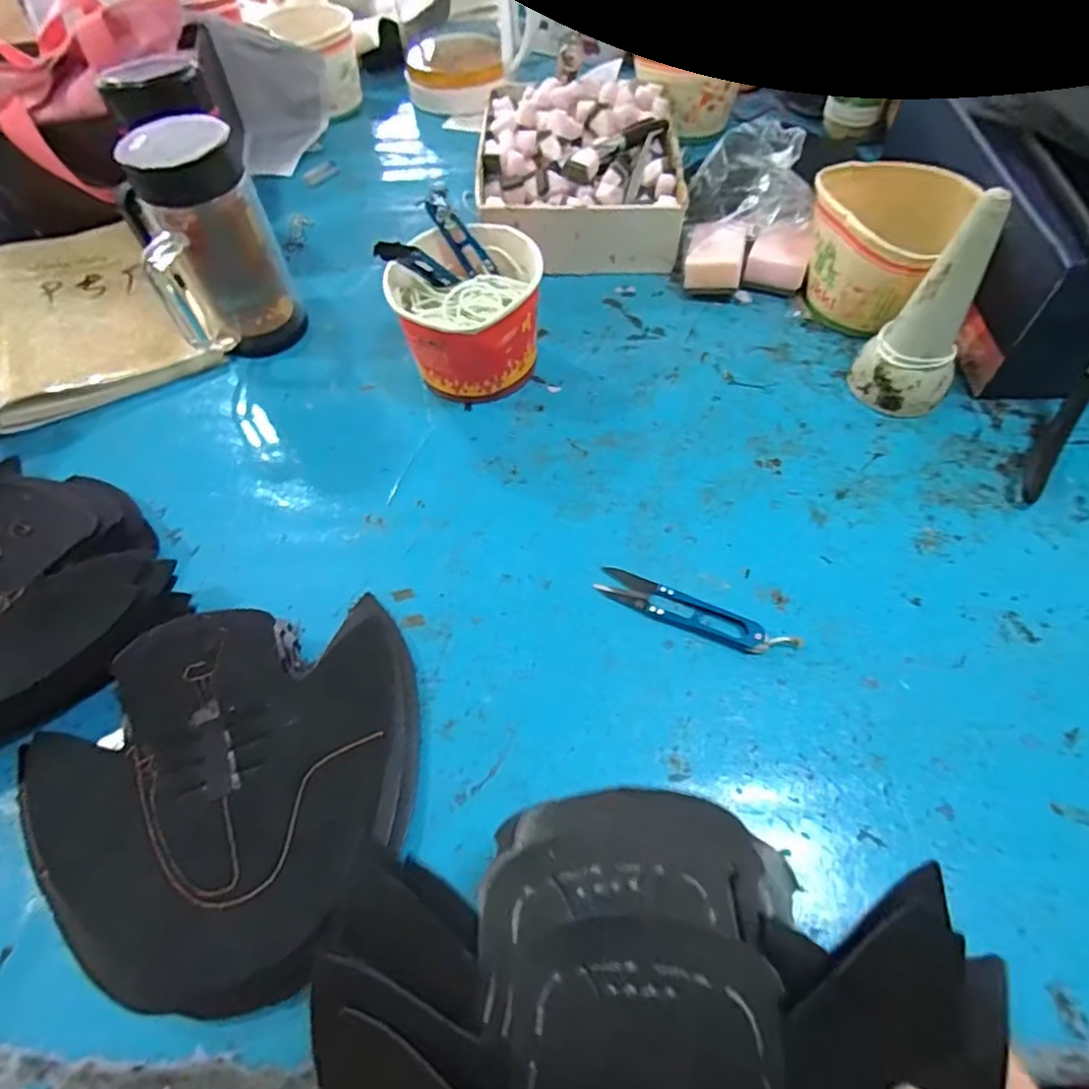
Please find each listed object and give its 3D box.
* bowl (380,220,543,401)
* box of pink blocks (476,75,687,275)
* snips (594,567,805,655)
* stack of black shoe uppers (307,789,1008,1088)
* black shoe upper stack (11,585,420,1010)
[{"bbox_3d":[-0.057,-0.177,0.488,0.110,0.086,0.122,-1,55,1],"label":"bowl"},{"bbox_3d":[0.031,-0.363,0.617,0.186,0.074,0.253,-3,55,0],"label":"box of pink blocks"},{"bbox_3d":[0.091,0.043,0.386,0.122,0.006,0.023,22,59,16],"label":"snips"},{"bbox_3d":[0.032,0.180,0.210,0.214,0.065,0.181,6,63,17],"label":"stack of black shoe uppers"},{"bbox_3d":[-0.168,0.127,0.324,0.202,0.034,0.185,-15,56,-8],"label":"black shoe upper stack"}]

